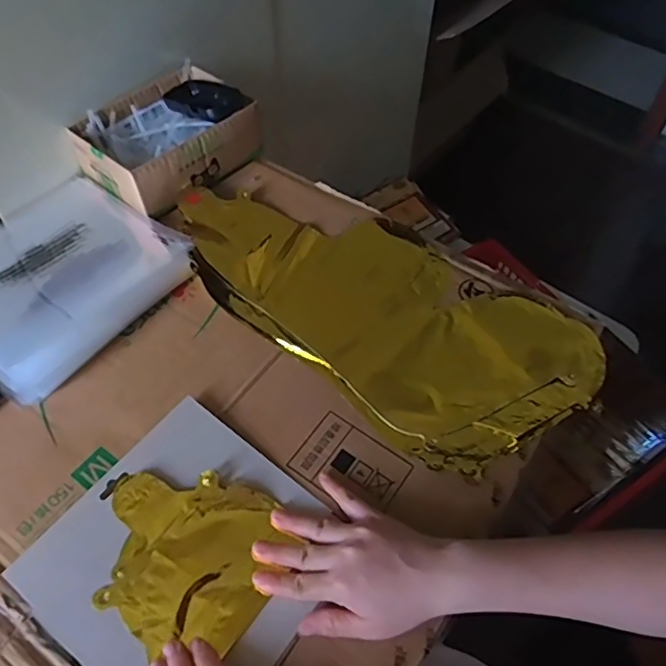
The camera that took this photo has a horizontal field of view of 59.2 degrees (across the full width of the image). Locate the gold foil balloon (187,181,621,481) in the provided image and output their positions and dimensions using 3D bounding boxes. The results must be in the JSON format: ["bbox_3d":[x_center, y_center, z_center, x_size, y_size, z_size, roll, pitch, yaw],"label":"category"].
[{"bbox_3d":[0.041,-0.041,0.611,0.441,0.028,0.226,36,61,21],"label":"gold foil balloon"}]

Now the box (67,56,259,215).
[{"bbox_3d":[-0.192,-0.228,0.685,0.139,0.079,0.184,39,62,22],"label":"box"}]

